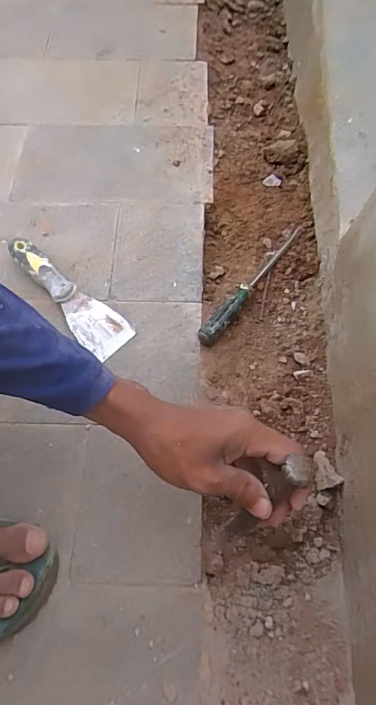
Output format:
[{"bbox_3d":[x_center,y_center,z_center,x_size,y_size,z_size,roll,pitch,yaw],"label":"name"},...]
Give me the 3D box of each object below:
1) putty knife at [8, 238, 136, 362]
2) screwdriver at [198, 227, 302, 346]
[{"bbox_3d":[-0.147,-0.070,0.509,0.185,0.027,0.052,41,72,16],"label":"putty knife"},{"bbox_3d":[0.083,-0.089,0.521,0.018,0.028,0.211,35,71,14],"label":"screwdriver"}]

